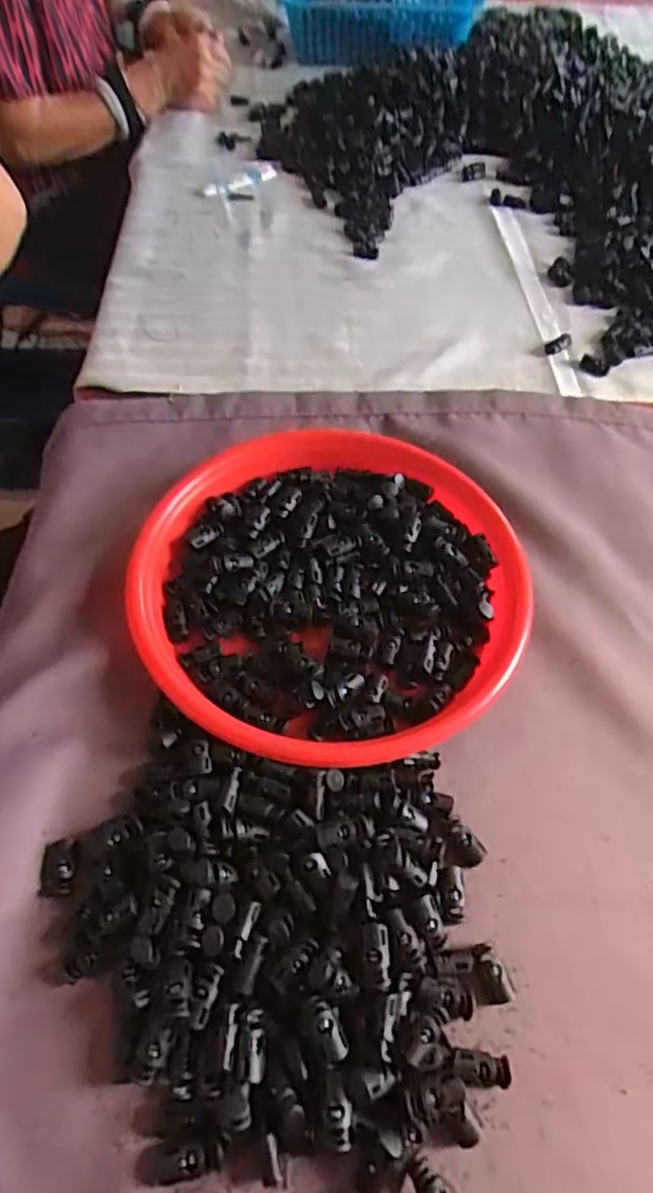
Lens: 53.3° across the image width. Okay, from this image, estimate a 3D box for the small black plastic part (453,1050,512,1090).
[{"bbox_3d":[0.072,0.221,0.304,0.027,0.009,0.014,7,57,3],"label":"small black plastic part"}]

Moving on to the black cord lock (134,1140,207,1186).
[{"bbox_3d":[-0.067,0.245,0.282,0.032,0.011,0.015,-4,57,-4],"label":"black cord lock"}]

